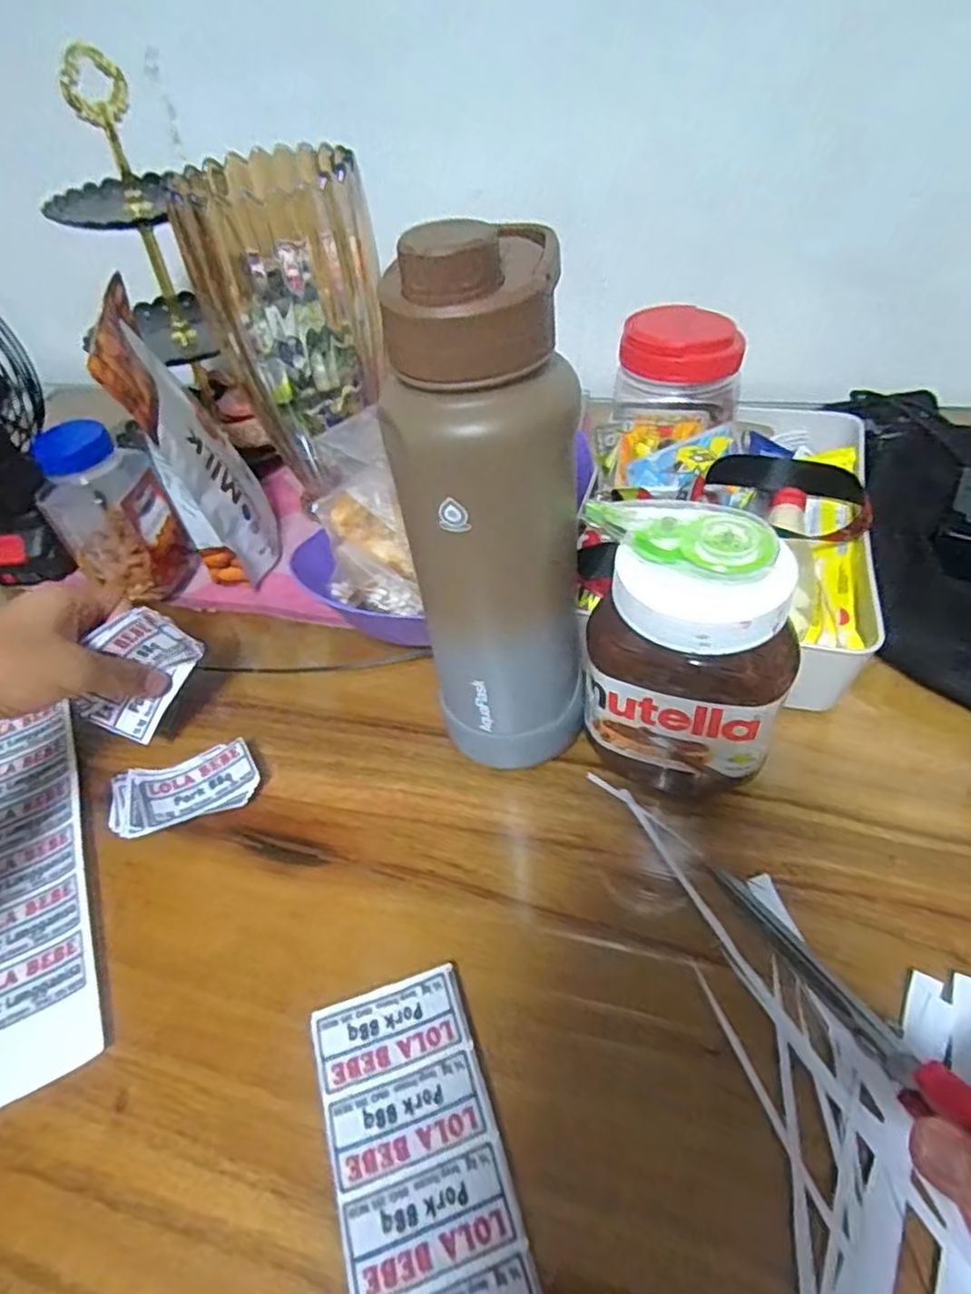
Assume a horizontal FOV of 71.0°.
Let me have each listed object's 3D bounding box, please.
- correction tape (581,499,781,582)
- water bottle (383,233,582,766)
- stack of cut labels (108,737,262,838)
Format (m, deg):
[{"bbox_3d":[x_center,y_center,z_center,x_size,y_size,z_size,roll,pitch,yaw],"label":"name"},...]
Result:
[{"bbox_3d":[0.094,-0.053,0.329,0.087,0.014,0.036,14,82,26],"label":"correction tape"},{"bbox_3d":[0.007,-0.046,0.357,0.083,0.305,0.067,-6,47,2],"label":"water bottle"},{"bbox_3d":[-0.197,0.094,0.449,0.092,0.020,0.046,-19,48,-11],"label":"stack of cut labels"}]

